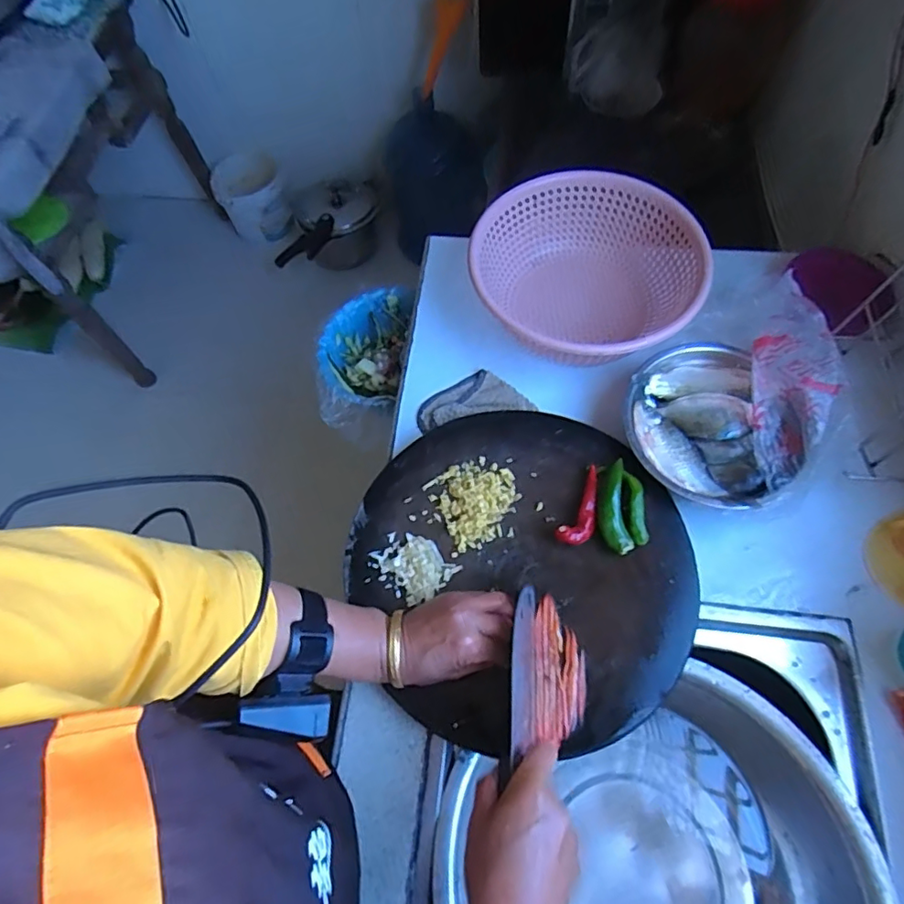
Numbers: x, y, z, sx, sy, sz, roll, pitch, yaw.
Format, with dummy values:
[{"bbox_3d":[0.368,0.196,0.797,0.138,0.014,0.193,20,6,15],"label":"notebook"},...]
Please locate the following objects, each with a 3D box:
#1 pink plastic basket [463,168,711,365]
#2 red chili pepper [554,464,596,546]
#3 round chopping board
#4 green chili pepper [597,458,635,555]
[{"bbox_3d":[0.157,-0.205,0.670,0.254,0.104,0.255,13,67,9],"label":"pink plastic basket"},{"bbox_3d":[0.133,0.056,0.549,0.030,0.020,0.085,28,70,15],"label":"red chili pepper"},{"bbox_3d":[0.071,0.106,0.533,0.306,0.031,0.320,-1,65,3],"label":"round chopping board"},{"bbox_3d":[0.157,0.054,0.543,0.030,0.025,0.090,-2,65,2],"label":"green chili pepper"}]

